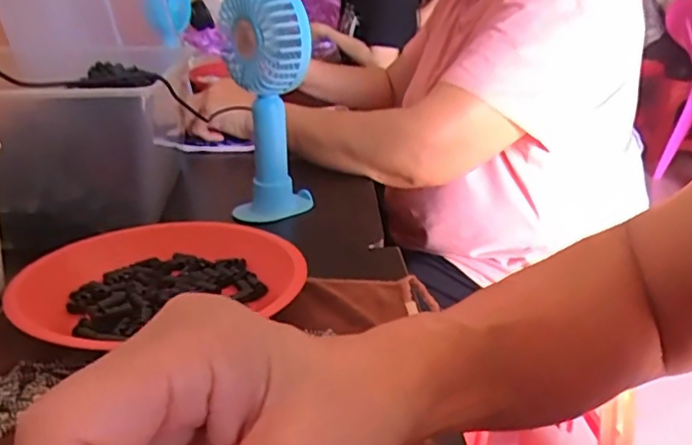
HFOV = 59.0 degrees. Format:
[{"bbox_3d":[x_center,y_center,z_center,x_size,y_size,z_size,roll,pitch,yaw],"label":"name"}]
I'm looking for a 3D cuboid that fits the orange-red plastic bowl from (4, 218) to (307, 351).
[{"bbox_3d":[-0.133,0.037,0.448,0.193,0.028,0.174,-9,27,-21],"label":"orange-red plastic bowl"}]

